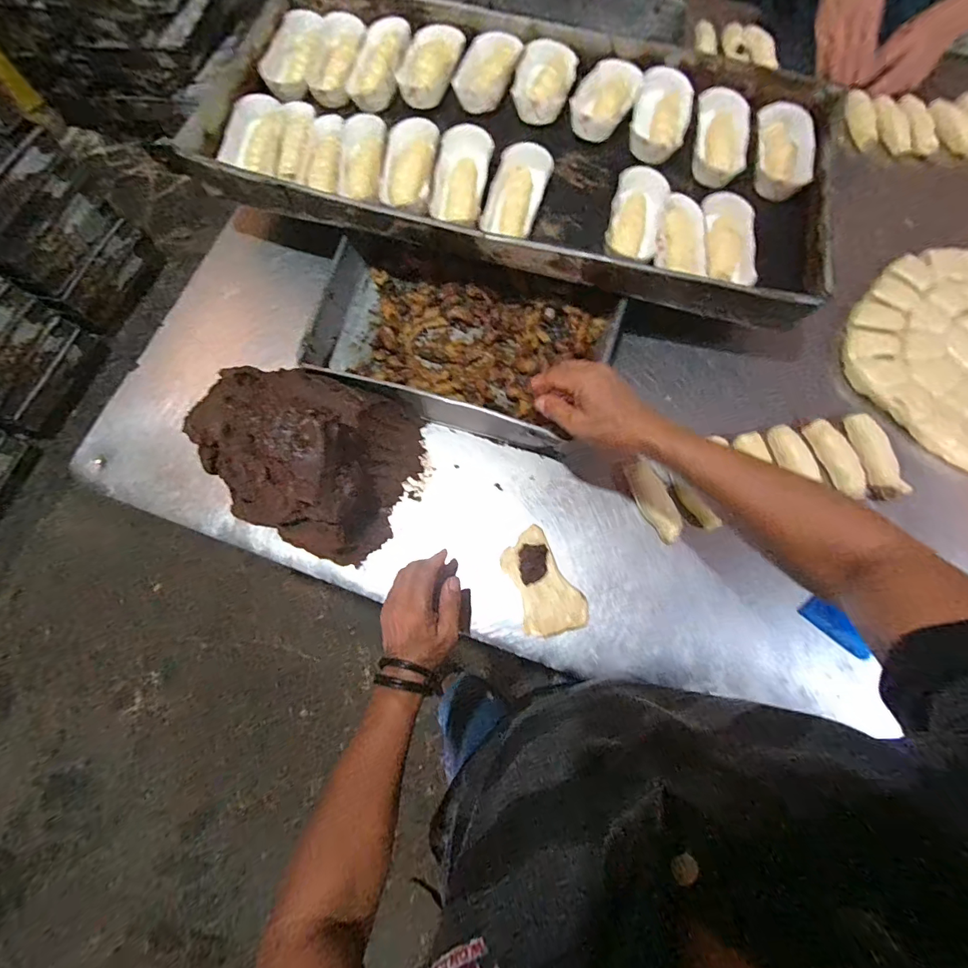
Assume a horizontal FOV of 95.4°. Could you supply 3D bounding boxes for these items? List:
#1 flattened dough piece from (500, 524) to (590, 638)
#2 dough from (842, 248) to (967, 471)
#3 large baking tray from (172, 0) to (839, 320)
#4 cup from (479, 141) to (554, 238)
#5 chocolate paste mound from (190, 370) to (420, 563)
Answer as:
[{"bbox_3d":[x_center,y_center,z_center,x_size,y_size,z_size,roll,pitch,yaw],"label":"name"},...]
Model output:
[{"bbox_3d":[0.066,0.118,0.517,0.072,0.014,0.121,-27,76,-7],"label":"flattened dough piece"},{"bbox_3d":[0.654,-0.165,0.575,0.311,0.022,0.296,0,75,0],"label":"dough"},{"bbox_3d":[0.045,-0.471,0.598,0.845,0.055,0.422,16,75,4],"label":"large baking tray"},{"bbox_3d":[0.040,-0.369,0.554,0.064,0.031,0.122,19,76,5],"label":"cup"},{"bbox_3d":[-0.211,-0.037,0.504,0.232,0.122,0.199,14,75,4],"label":"chocolate paste mound"}]

